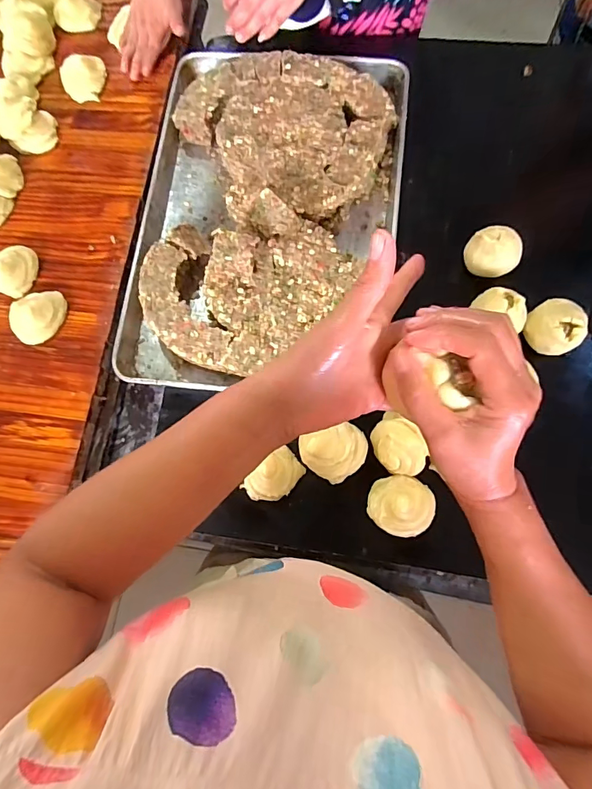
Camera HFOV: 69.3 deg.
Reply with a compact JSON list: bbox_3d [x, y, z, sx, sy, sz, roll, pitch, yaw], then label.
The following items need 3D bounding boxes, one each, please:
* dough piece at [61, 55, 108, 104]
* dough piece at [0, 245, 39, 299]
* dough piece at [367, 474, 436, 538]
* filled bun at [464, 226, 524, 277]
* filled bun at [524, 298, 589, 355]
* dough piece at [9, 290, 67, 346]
[{"bbox_3d":[-0.378,-0.558,0.756,0.079,0.022,0.076,-4,77,3],"label":"dough piece"},{"bbox_3d":[-0.452,-0.200,0.686,0.066,0.032,0.084,20,80,8],"label":"dough piece"},{"bbox_3d":[0.146,0.152,0.586,0.086,0.029,0.077,17,79,8],"label":"dough piece"},{"bbox_3d":[0.296,-0.213,0.644,0.074,0.060,0.069,-1,77,4],"label":"filled bun"},{"bbox_3d":[0.367,-0.094,0.613,0.068,0.060,0.076,-28,78,-4],"label":"filled bun"},{"bbox_3d":[-0.398,-0.123,0.657,0.082,0.034,0.074,-20,77,-1],"label":"dough piece"}]

